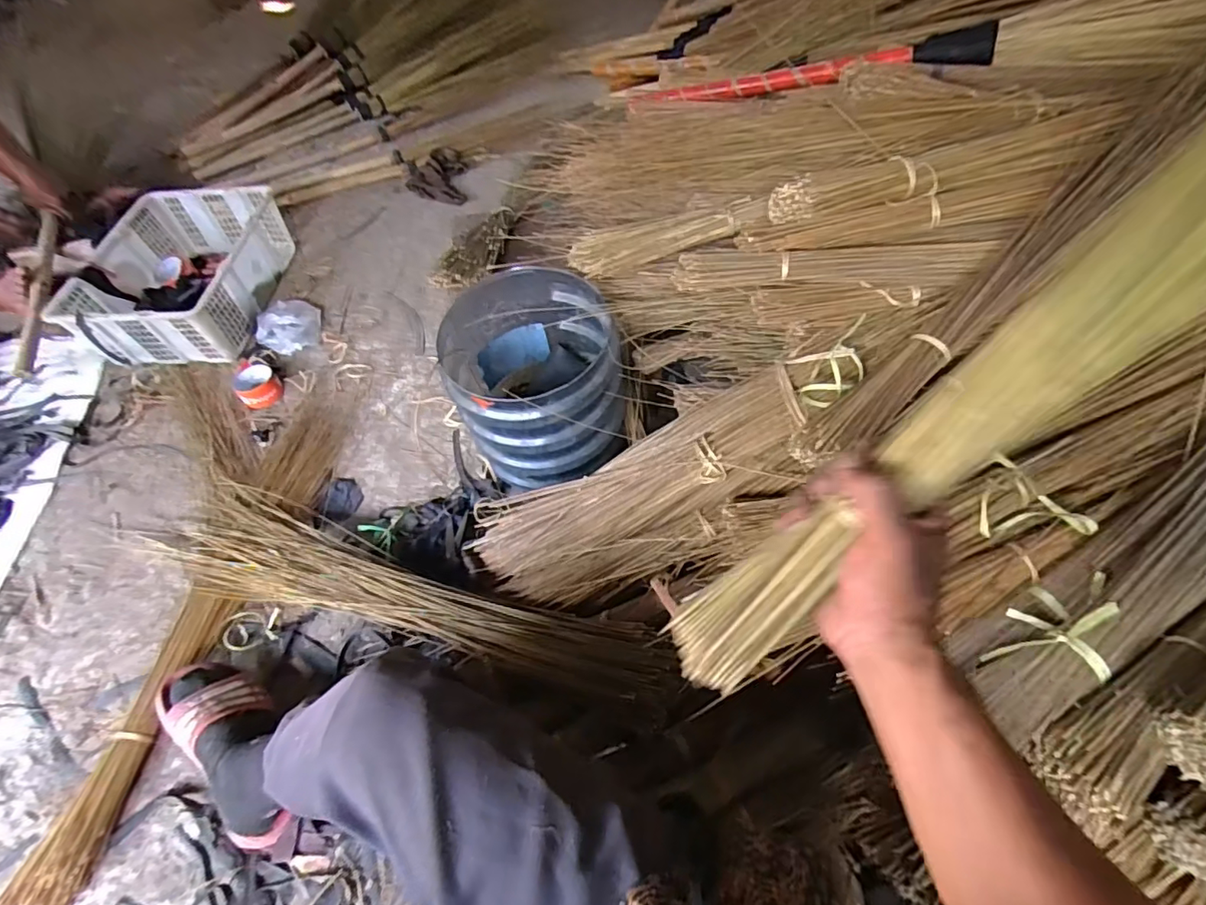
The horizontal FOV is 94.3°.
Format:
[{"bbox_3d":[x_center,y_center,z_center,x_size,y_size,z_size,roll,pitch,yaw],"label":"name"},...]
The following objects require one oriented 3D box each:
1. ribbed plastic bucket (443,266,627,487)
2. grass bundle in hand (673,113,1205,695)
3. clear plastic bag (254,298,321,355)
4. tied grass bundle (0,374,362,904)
[{"bbox_3d":[-0.103,-0.108,0.891,0.243,0.250,0.267,-3,54,4],"label":"ribbed plastic bucket"},{"bbox_3d":[0.297,-0.098,0.290,0.683,0.069,0.080,-45,55,17],"label":"grass bundle in hand"},{"bbox_3d":[-0.717,-0.292,1.274,0.144,0.040,0.174,-30,57,-16],"label":"clear plastic bag"},{"bbox_3d":[-0.608,0.194,0.917,0.158,0.052,0.888,2,55,7],"label":"tied grass bundle"}]

